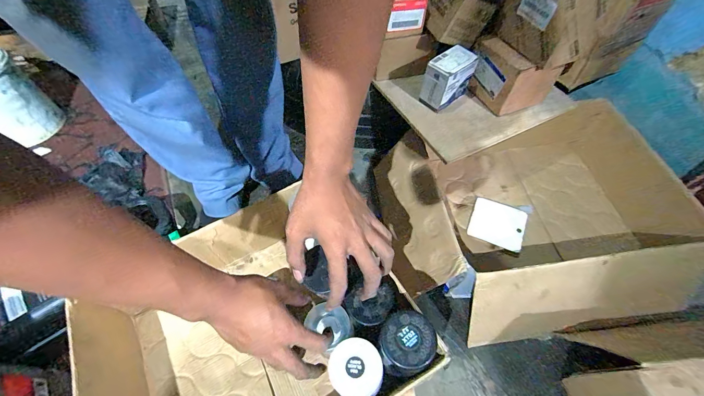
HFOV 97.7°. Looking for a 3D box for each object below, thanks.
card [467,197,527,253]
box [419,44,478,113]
[{"bbox_3d":[0.305,0.053,0.647,0.104,0.007,0.106,19,55,18],"label":"card"},{"bbox_3d":[0.174,-0.217,0.562,0.088,0.084,0.055,-34,62,-19],"label":"box"}]

